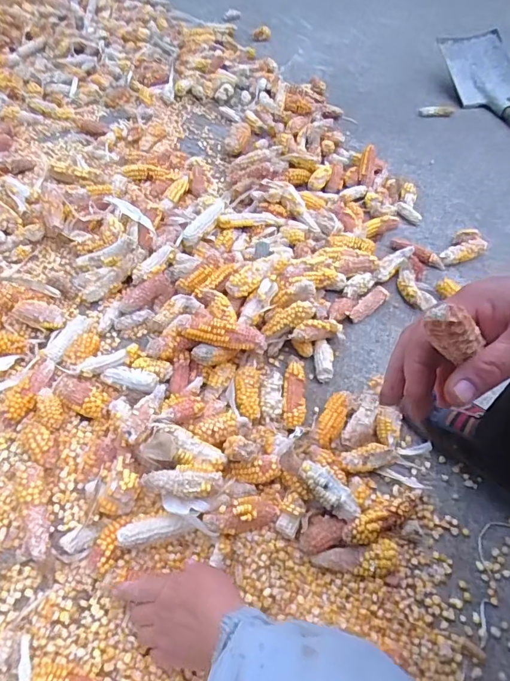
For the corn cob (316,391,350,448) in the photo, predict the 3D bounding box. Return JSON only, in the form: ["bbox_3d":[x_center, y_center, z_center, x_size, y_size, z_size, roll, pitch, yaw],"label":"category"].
[{"bbox_3d":[0.108,0.114,0.648,0.031,0.037,0.086,22,53,13],"label":"corn cob"}]

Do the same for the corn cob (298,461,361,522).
[{"bbox_3d":[0.088,0.181,0.552,0.082,0.031,0.032,38,58,23],"label":"corn cob"}]

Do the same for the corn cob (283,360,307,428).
[{"bbox_3d":[0.057,0.079,0.667,0.032,0.028,0.106,5,51,-1],"label":"corn cob"}]

